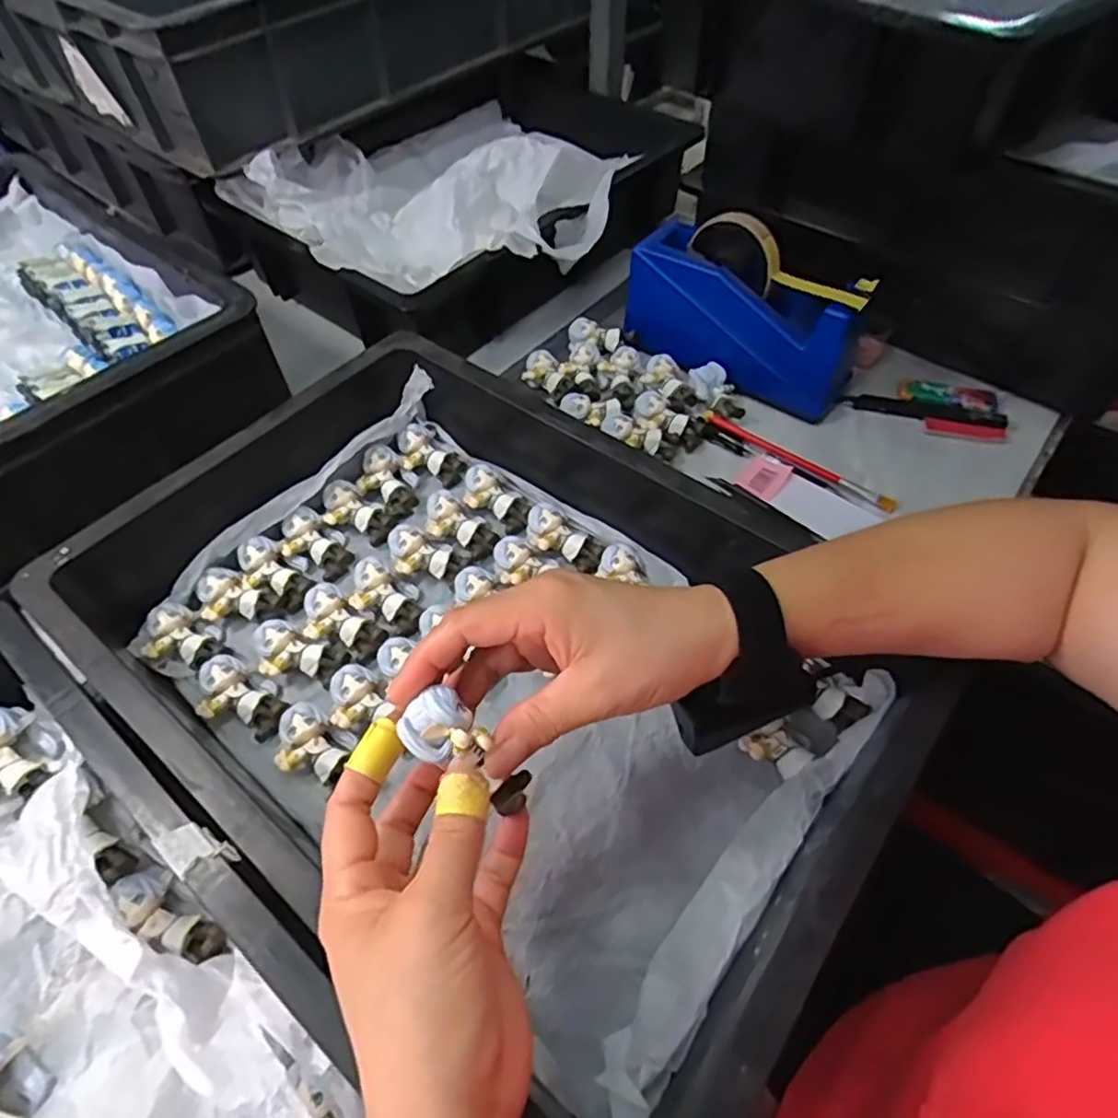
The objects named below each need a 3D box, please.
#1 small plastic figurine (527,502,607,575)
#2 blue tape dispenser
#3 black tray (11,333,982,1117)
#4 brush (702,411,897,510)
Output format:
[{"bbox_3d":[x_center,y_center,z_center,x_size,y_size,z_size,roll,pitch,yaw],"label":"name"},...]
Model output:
[{"bbox_3d":[0.000,-0.014,0.479,0.065,0.019,0.032,38,62,25],"label":"small plastic figurine"},{"bbox_3d":[0.154,-0.210,0.563,0.205,0.111,0.058,32,60,22],"label":"blue tape dispenser"},{"bbox_3d":[-0.055,0.041,0.401,0.470,0.094,0.312,33,60,23],"label":"black tray"},{"bbox_3d":[0.189,-0.082,0.535,0.165,0.007,0.014,34,61,23],"label":"brush"}]

